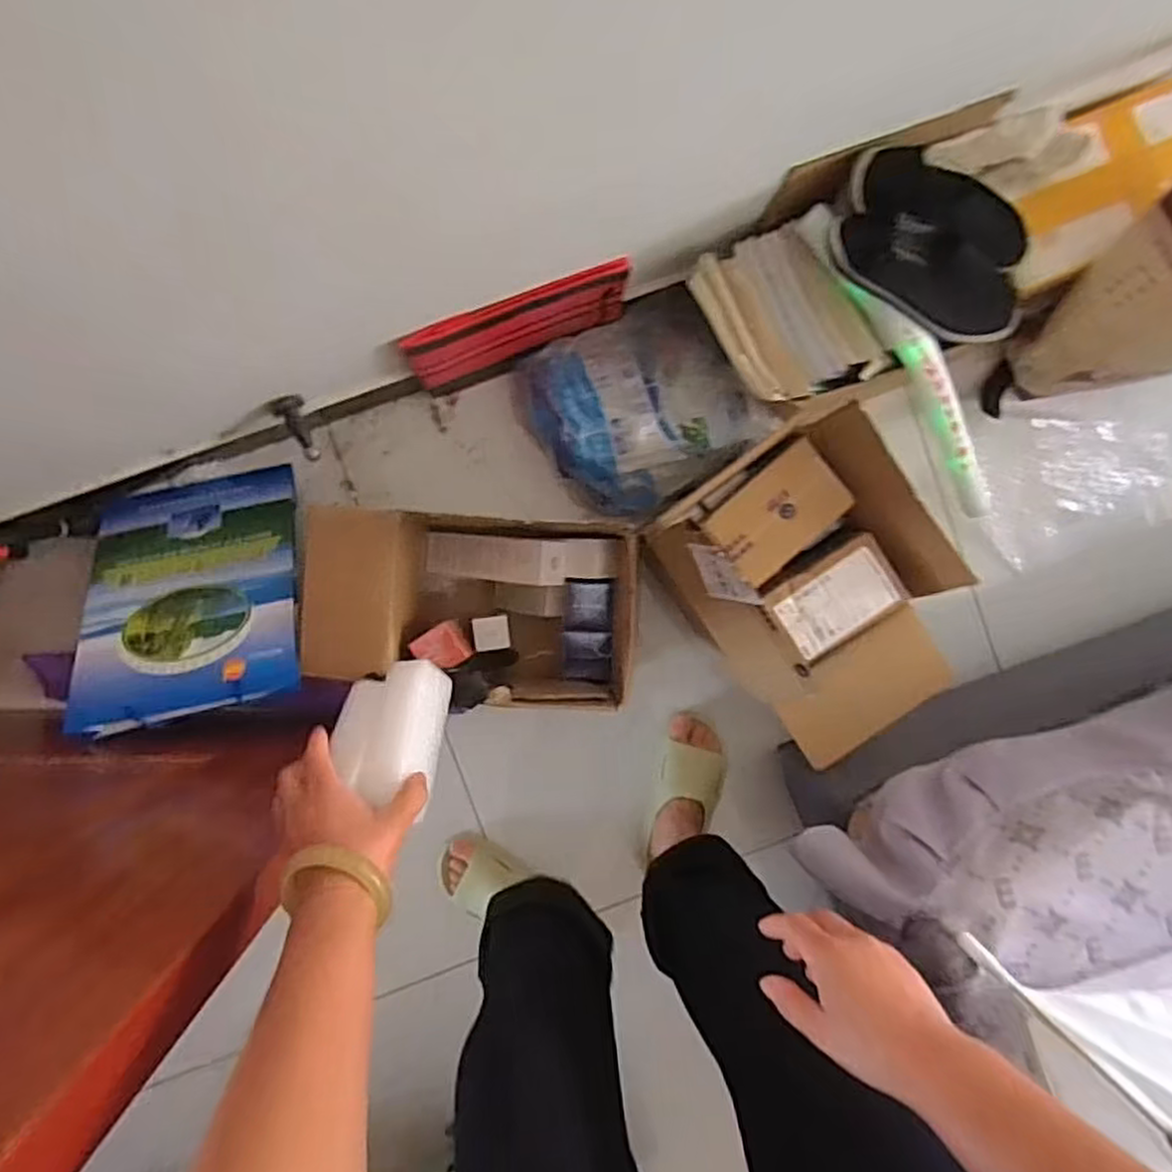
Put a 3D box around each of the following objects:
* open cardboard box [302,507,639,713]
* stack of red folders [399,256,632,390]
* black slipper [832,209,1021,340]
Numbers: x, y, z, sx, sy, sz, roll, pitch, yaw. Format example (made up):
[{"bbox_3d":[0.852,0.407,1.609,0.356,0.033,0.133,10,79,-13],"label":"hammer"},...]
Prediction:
[{"bbox_3d":[-0.143,0.026,0.964,0.388,0.236,0.218,6,92,-3],"label":"open cardboard box"},{"bbox_3d":[-0.083,-0.319,0.922,0.279,0.151,0.045,-22,94,-2],"label":"stack of red folders"},{"bbox_3d":[0.387,-0.345,0.819,0.246,0.089,0.096,28,91,-4],"label":"black slipper"}]

